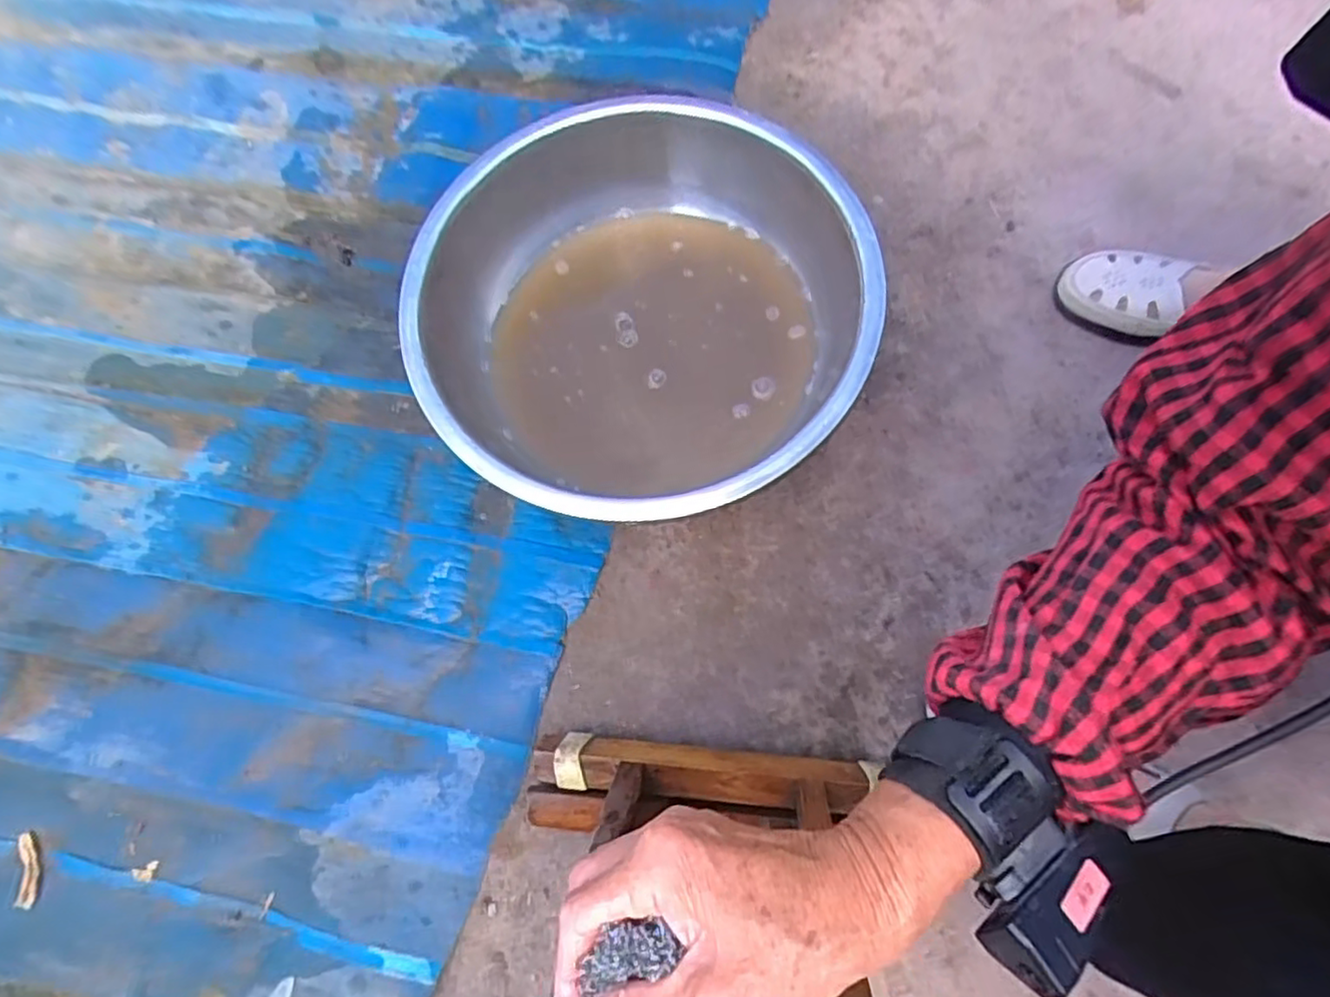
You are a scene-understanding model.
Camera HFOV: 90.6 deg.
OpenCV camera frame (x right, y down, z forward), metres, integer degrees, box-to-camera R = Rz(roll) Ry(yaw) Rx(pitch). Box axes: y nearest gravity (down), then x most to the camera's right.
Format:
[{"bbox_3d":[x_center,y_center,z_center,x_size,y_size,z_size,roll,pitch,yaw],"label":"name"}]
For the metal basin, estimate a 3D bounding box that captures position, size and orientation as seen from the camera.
[{"bbox_3d":[-0.021,-0.157,0.594,0.369,0.130,0.379,-1,72,2],"label":"metal basin"}]

